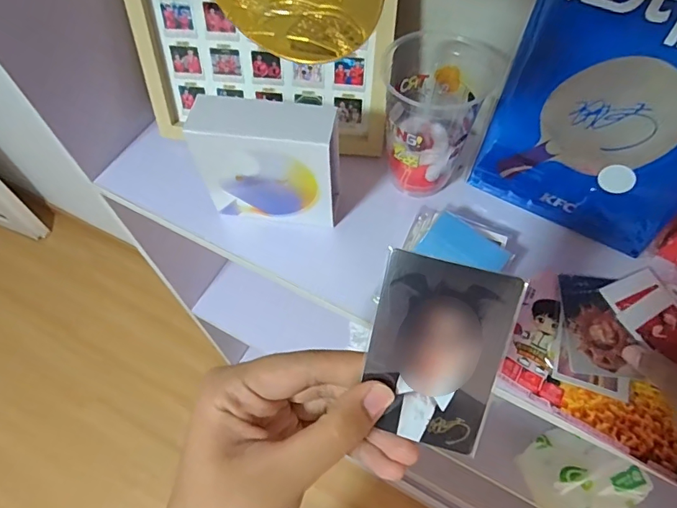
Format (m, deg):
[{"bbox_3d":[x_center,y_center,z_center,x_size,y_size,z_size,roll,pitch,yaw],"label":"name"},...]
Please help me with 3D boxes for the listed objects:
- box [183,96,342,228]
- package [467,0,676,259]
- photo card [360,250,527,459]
[{"bbox_3d":[-0.057,-0.080,0.384,0.116,0.118,0.050,11,60,7],"label":"box"},{"bbox_3d":[0.199,-0.103,0.330,0.157,0.221,0.008,28,54,17],"label":"package"},{"bbox_3d":[0.041,0.044,0.197,0.055,0.006,0.082,14,105,10],"label":"photo card"}]

